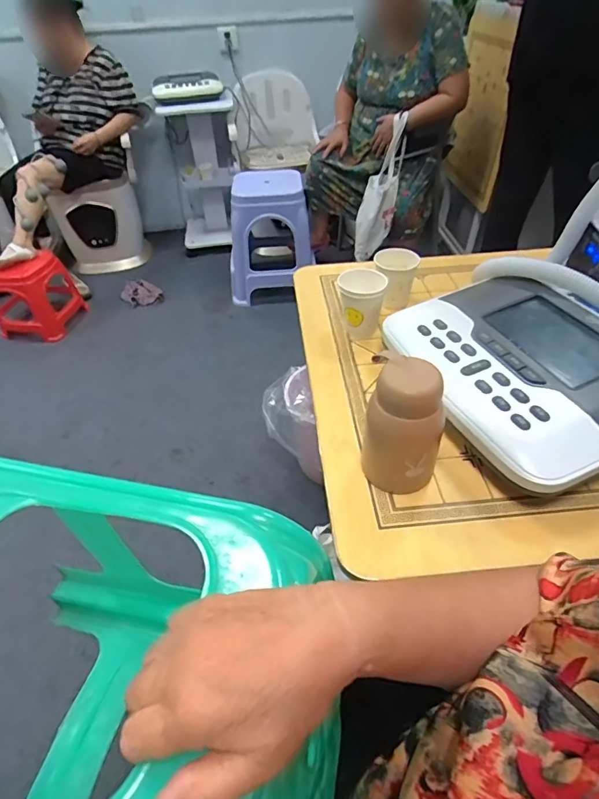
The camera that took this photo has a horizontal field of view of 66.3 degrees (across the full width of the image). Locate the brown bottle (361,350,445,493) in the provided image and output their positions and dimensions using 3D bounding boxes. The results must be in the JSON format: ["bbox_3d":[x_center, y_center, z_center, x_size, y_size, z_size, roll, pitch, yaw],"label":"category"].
[{"bbox_3d":[0.105,0.031,0.464,0.071,0.140,0.068,12,45,16],"label":"brown bottle"}]

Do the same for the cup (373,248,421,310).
[{"bbox_3d":[0.147,-0.181,0.706,0.086,0.078,0.074,-21,46,-18],"label":"cup"}]

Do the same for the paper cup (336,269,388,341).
[{"bbox_3d":[0.091,-0.142,0.675,0.065,0.085,0.065,-2,43,2],"label":"paper cup"}]

